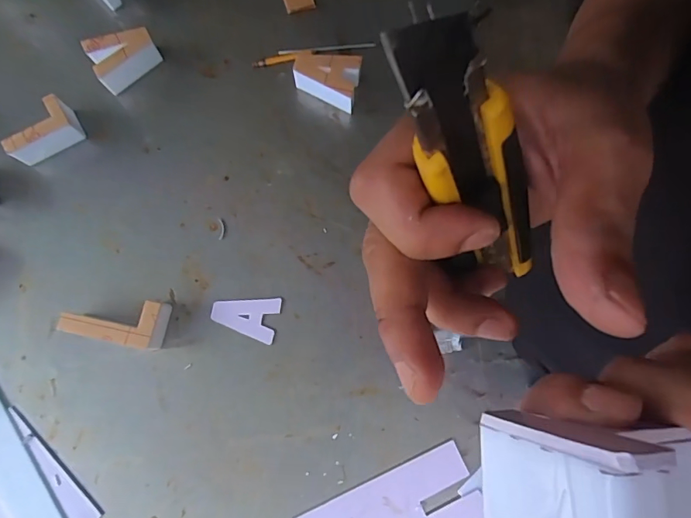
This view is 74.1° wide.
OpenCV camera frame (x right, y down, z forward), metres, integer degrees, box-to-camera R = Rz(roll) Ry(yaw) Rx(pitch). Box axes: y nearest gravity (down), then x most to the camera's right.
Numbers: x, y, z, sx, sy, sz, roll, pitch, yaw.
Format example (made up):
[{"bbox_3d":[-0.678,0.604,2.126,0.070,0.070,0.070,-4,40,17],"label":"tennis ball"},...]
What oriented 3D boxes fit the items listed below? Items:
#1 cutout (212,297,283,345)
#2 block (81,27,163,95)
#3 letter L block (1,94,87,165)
[{"bbox_3d":[-0.125,0.069,0.571,0.082,0.004,0.054,13,80,3],"label":"cutout"},{"bbox_3d":[-0.292,-0.267,0.613,0.081,0.049,0.057,-26,80,-4],"label":"block"},{"bbox_3d":[-0.392,-0.165,0.594,0.087,0.052,0.051,-32,80,-5],"label":"letter L block"}]

